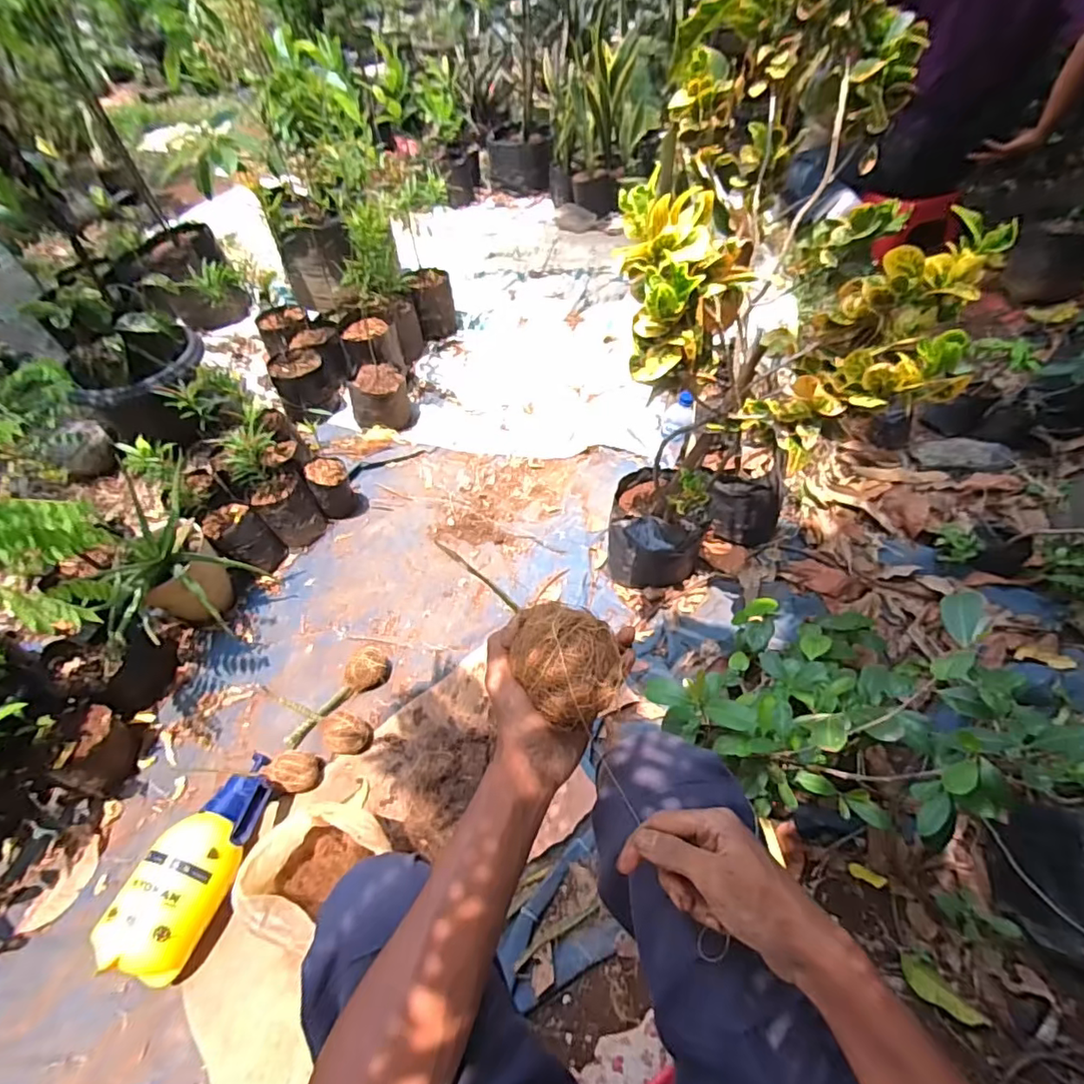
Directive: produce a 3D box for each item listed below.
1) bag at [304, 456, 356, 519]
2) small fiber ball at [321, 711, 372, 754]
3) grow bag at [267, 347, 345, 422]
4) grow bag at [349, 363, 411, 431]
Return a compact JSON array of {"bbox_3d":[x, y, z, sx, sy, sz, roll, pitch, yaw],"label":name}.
[{"bbox_3d":[-0.516,-0.140,1.385,0.091,0.121,0.094,-23,54,-12],"label":"bag"},{"bbox_3d":[-0.369,0.358,1.056,0.094,0.064,0.075,18,56,18],"label":"small fiber ball"},{"bbox_3d":[-0.672,-0.440,1.625,0.162,0.152,0.177,-26,55,-14],"label":"grow bag"},{"bbox_3d":[-0.458,-0.401,1.604,0.163,0.148,0.135,-18,53,-8],"label":"grow bag"}]

